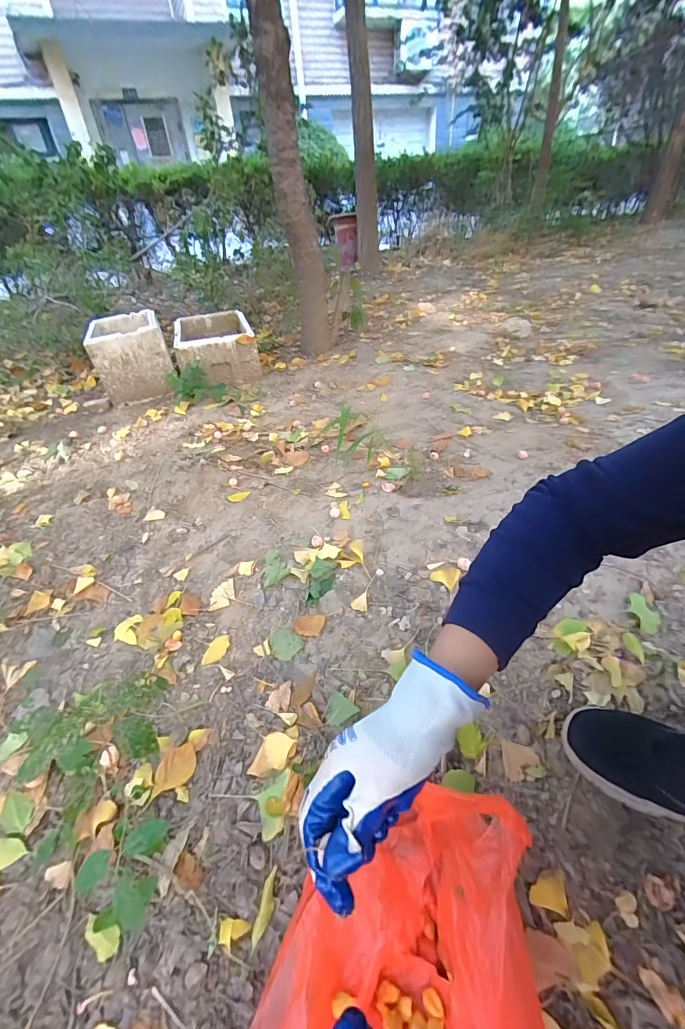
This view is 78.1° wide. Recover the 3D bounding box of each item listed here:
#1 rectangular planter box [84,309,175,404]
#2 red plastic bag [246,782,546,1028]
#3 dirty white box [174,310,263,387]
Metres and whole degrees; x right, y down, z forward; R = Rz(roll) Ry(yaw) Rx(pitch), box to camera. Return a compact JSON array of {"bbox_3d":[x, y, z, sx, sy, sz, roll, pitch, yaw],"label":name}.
[{"bbox_3d":[-0.767,-0.589,1.536,0.234,0.206,0.384,-18,41,-17],"label":"rectangular planter box"},{"bbox_3d":[0.032,0.370,0.309,0.195,0.122,0.314,11,41,19],"label":"red plastic bag"},{"bbox_3d":[-0.485,-0.638,1.623,0.277,0.159,0.523,-14,39,-12],"label":"dirty white box"}]

